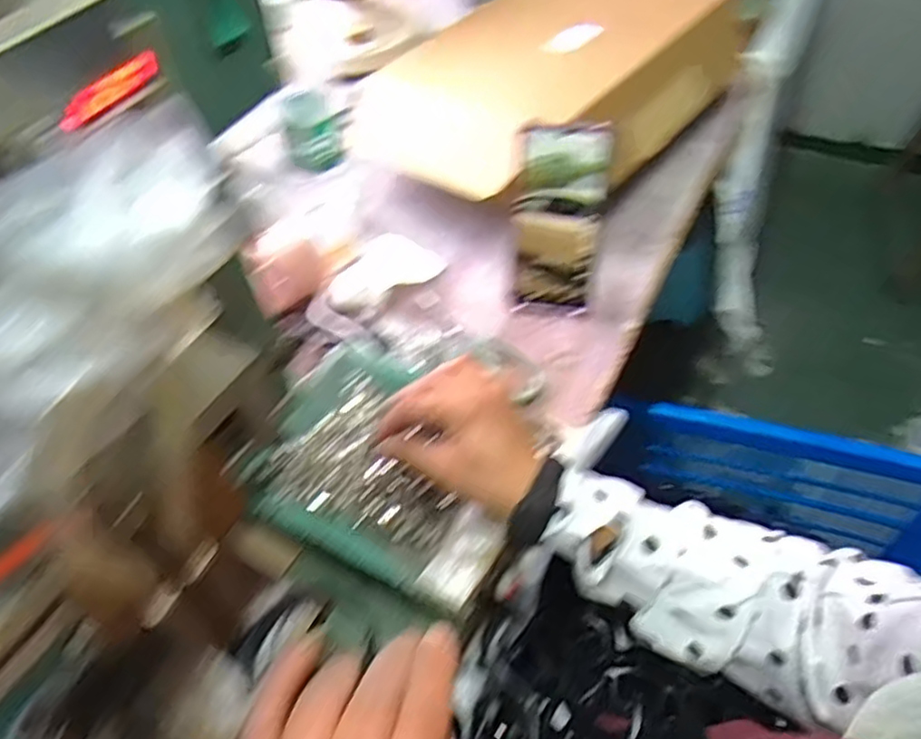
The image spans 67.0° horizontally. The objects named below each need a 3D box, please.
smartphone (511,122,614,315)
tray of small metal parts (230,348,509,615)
[{"bbox_3d":[0.086,-0.131,0.618,0.074,0.166,0.016,9,27,10],"label":"smartphone"},{"bbox_3d":[-0.048,0.063,0.489,0.188,0.028,0.158,21,56,18],"label":"tray of small metal parts"}]

